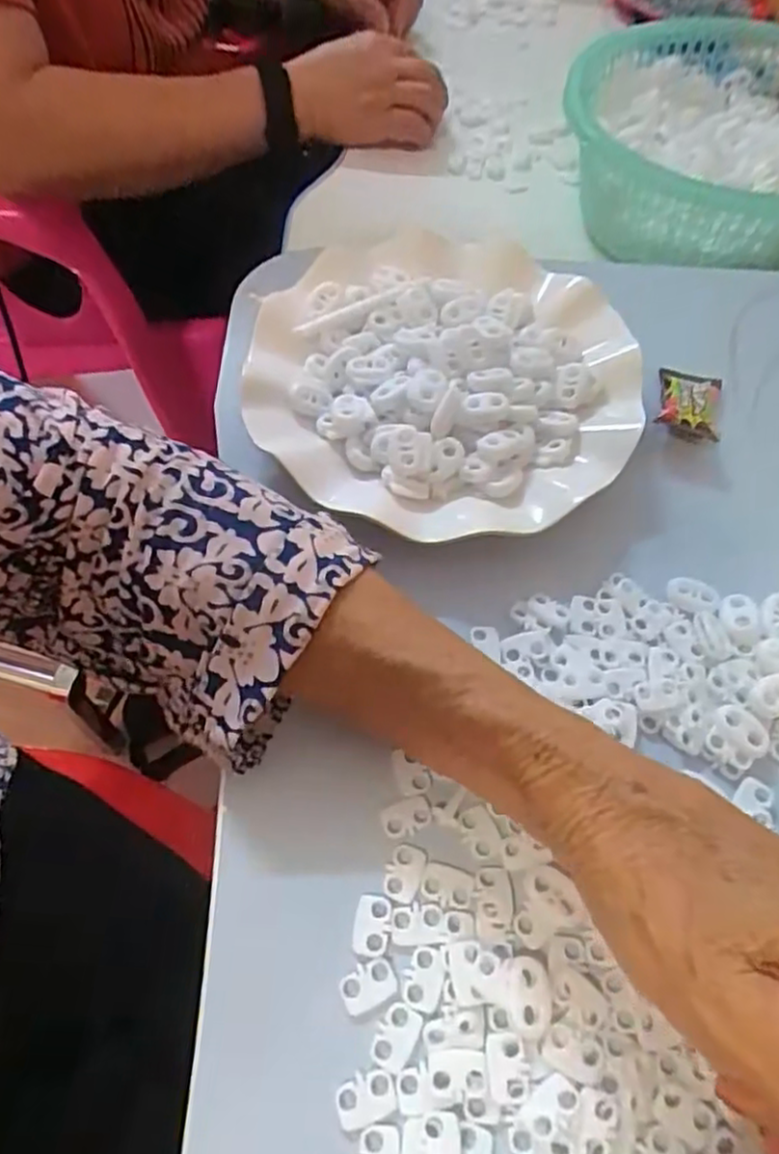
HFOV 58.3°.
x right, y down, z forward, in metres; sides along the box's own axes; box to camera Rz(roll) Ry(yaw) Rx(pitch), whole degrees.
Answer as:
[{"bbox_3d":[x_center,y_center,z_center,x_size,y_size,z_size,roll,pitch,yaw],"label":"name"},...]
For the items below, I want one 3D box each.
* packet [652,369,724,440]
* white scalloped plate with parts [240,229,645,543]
[{"bbox_3d":[0.150,-0.088,0.348,0.030,0.023,0.049,17,59,6],"label":"packet"},{"bbox_3d":[0.024,-0.098,0.345,0.181,0.050,0.193,-24,64,-18],"label":"white scalloped plate with parts"}]

